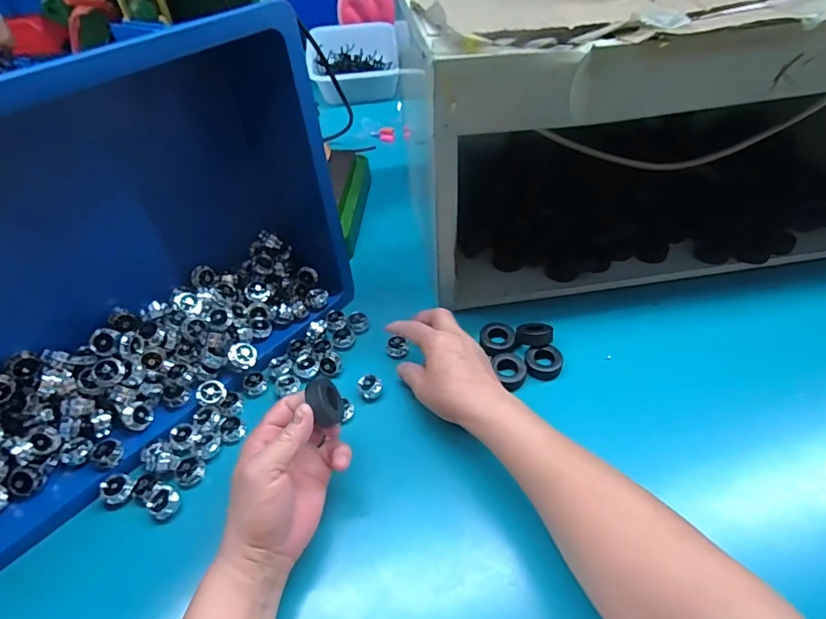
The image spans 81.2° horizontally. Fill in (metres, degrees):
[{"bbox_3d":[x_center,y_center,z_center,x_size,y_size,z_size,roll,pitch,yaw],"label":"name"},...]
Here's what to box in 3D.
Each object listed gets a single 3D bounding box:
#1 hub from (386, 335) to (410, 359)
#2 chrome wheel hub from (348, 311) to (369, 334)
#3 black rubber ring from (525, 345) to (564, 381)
[{"bbox_3d":[-0.016,0.041,0.518,0.023,0.013,0.019,-7,49,-3],"label":"hub"},{"bbox_3d":[-0.059,0.015,0.527,0.022,0.014,0.022,-2,49,2],"label":"chrome wheel hub"},{"bbox_3d":[0.132,0.053,0.485,0.036,0.016,0.033,-2,49,2],"label":"black rubber ring"}]

